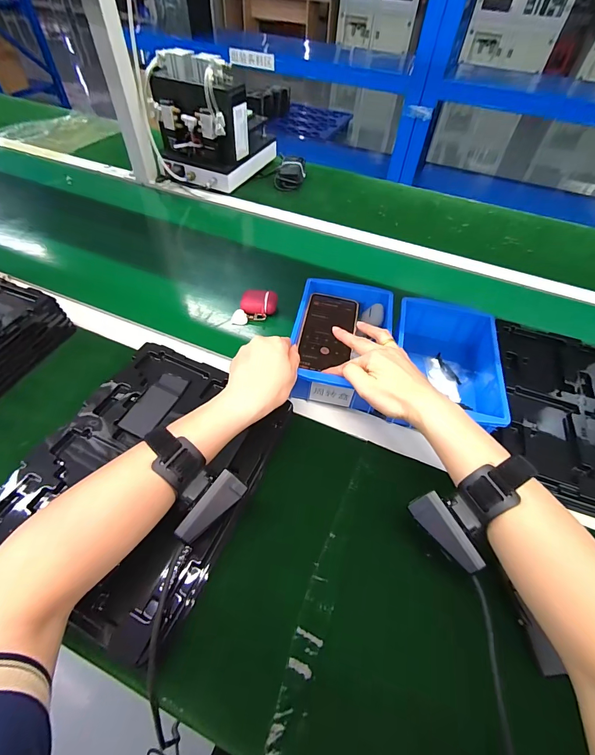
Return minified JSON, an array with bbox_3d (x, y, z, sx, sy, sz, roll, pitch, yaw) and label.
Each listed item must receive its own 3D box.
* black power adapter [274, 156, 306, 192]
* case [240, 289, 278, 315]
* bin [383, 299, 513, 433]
[{"bbox_3d":[-0.016,-0.524,0.873,0.070,0.043,0.127,10,51,4],"label":"black power adapter"},{"bbox_3d":[-0.063,-0.121,0.560,0.057,0.023,0.043,5,51,0],"label":"case"},{"bbox_3d":[0.202,-0.023,0.481,0.128,0.065,0.210,13,52,7],"label":"bin"}]

